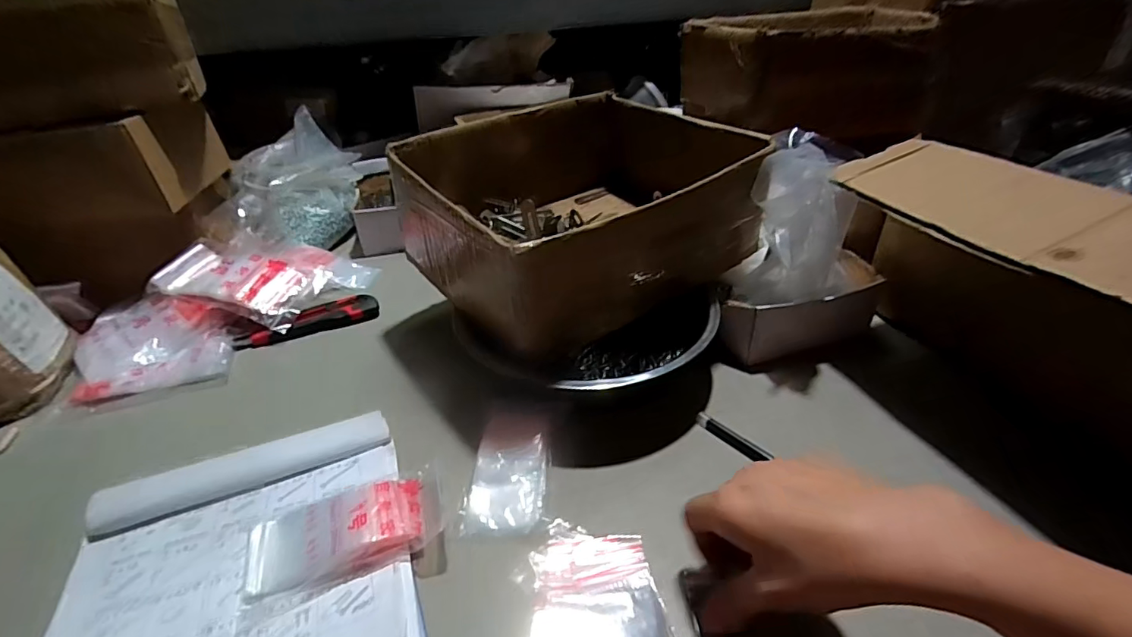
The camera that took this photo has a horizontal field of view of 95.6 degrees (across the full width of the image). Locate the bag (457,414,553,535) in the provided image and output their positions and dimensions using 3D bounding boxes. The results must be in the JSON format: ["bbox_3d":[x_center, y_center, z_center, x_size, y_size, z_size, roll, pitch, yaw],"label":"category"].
[{"bbox_3d":[-0.046,0.118,0.407,0.060,0.020,0.097,1,35,5],"label":"bag"}]

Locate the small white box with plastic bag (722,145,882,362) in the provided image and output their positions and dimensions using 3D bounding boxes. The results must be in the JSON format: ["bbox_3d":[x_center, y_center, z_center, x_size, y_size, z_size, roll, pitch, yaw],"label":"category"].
[{"bbox_3d":[0.248,-0.063,0.519,0.198,0.177,0.105,-15,36,-17],"label":"small white box with plastic bag"}]

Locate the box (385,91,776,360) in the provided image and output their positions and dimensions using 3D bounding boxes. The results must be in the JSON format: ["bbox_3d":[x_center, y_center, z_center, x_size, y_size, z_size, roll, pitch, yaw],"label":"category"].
[{"bbox_3d":[0.013,-0.117,0.529,0.305,0.123,0.257,-25,41,-29],"label":"box"}]

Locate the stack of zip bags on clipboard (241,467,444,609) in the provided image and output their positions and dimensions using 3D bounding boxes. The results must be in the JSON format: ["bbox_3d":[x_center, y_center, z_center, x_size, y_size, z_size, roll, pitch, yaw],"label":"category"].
[{"bbox_3d":[-0.153,0.150,0.362,0.132,0.021,0.064,-16,37,-18],"label":"stack of zip bags on clipboard"}]

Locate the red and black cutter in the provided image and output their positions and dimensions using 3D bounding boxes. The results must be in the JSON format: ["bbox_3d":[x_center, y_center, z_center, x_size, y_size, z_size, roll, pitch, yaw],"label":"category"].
[{"bbox_3d":[-0.299,0.005,0.597,0.154,0.020,0.032,-21,39,-24],"label":"red and black cutter"}]

